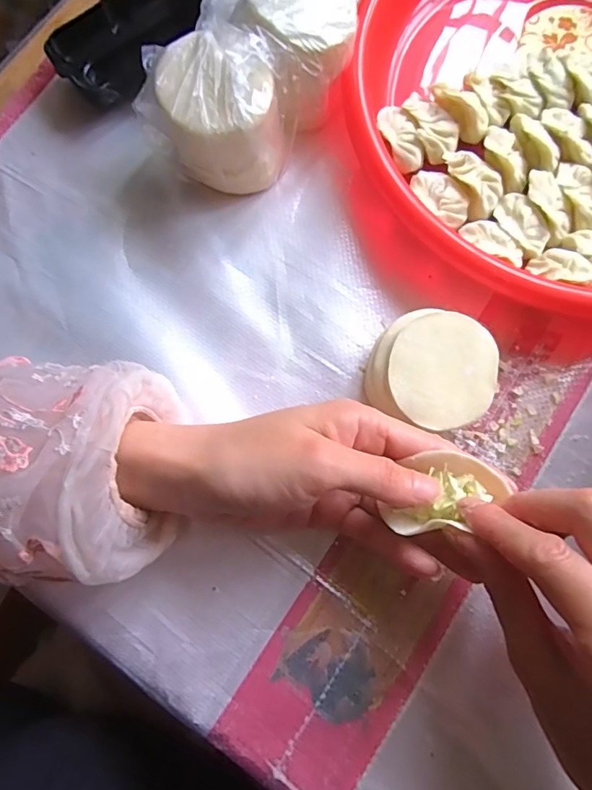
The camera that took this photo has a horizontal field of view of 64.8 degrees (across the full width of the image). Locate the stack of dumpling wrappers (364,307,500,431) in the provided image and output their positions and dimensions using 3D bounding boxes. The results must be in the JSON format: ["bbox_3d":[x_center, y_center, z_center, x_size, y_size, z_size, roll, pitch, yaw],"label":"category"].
[{"bbox_3d":[0.074,-0.012,0.259,0.064,0.034,0.061,24,79,6],"label":"stack of dumpling wrappers"}]

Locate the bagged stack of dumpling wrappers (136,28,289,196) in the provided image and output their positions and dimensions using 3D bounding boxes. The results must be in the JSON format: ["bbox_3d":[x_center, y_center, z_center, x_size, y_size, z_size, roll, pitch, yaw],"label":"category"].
[{"bbox_3d":[-0.045,-0.160,0.273,0.062,0.075,0.063,-42,80,-8],"label":"bagged stack of dumpling wrappers"}]

